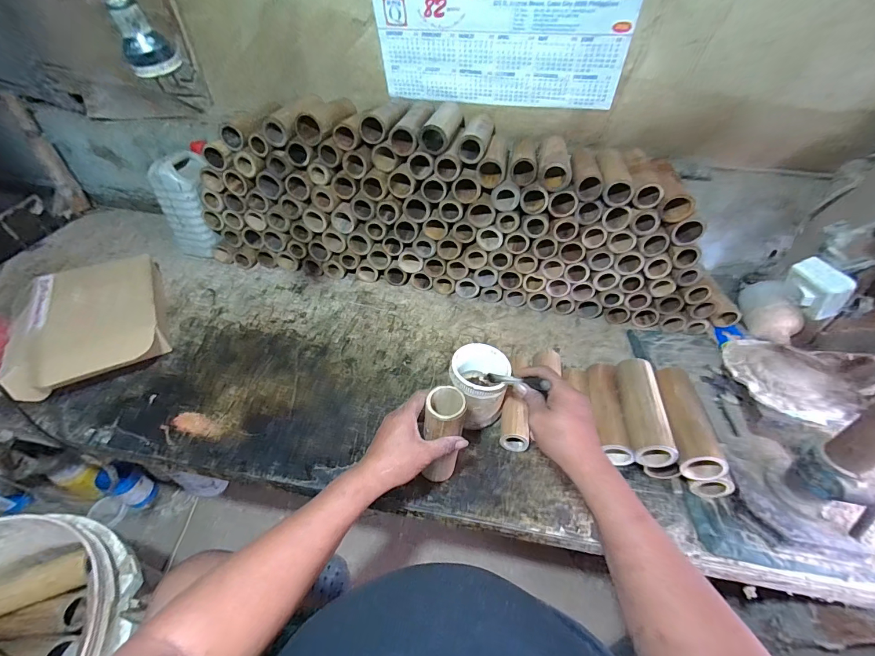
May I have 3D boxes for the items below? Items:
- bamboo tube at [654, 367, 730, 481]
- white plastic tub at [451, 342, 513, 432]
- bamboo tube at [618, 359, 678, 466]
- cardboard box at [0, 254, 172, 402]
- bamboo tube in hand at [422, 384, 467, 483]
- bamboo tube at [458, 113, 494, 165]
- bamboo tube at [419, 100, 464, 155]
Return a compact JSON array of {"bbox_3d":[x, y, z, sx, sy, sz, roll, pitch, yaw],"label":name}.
[{"bbox_3d":[0.388,0.141,0.593,0.062,0.055,0.179,7,44,5],"label":"bamboo tube"},{"bbox_3d":[0.069,0.105,0.649,0.095,0.121,0.101,1,44,-1],"label":"white plastic tub"},{"bbox_3d":[0.338,0.128,0.620,0.056,0.056,0.185,9,44,7],"label":"bamboo tube"},{"bbox_3d":[-0.667,-0.006,0.737,0.228,0.102,0.320,-17,47,-19],"label":"cardboard box"},{"bbox_3d":[0.010,0.160,0.540,0.051,0.179,0.055,9,39,9],"label":"bamboo tube in hand"},{"bbox_3d":[0.085,-0.395,0.766,0.052,0.048,0.192,11,45,9],"label":"bamboo tube"},{"bbox_3d":[0.013,-0.412,0.765,0.057,0.044,0.197,9,44,7],"label":"bamboo tube"}]

